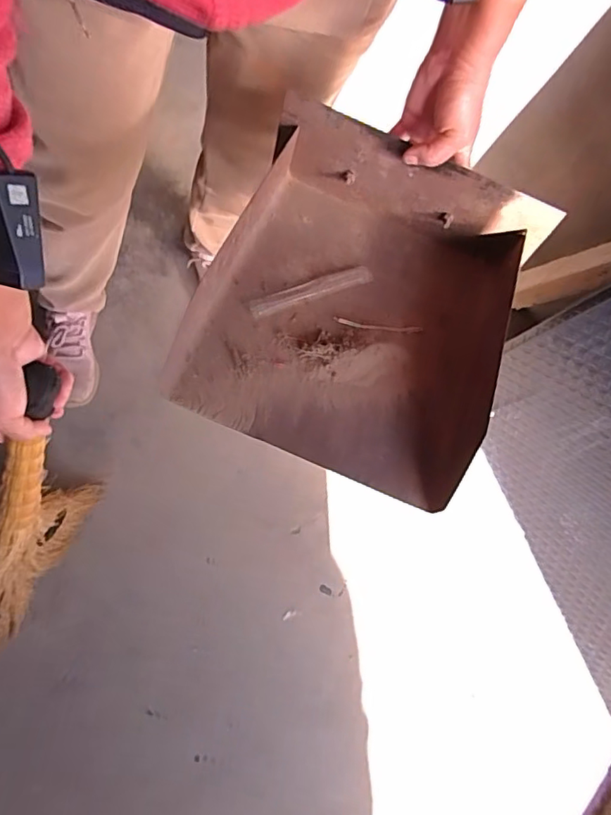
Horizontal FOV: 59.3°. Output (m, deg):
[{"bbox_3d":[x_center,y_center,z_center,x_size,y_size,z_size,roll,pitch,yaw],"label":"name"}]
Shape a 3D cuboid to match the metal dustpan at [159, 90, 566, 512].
[{"bbox_3d":[0.054,-0.107,0.491,0.261,0.123,0.305,18,58,8],"label":"metal dustpan"}]

